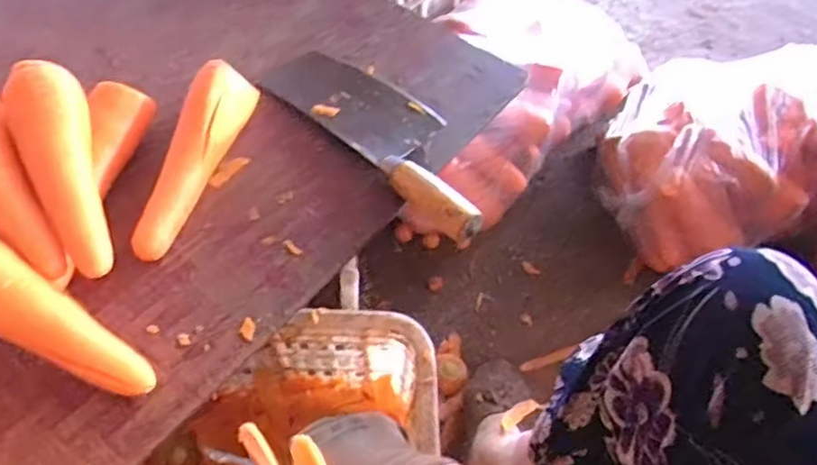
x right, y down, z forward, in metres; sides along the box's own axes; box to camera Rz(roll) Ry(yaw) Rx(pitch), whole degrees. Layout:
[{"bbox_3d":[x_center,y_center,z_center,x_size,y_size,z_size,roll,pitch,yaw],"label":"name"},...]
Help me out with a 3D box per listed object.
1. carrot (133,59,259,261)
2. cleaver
[{"bbox_3d":[-0.185,-0.065,0.534,0.043,0.049,0.178,17,56,7],"label":"carrot"},{"bbox_3d":[-0.016,-0.099,0.587,0.097,0.026,0.263,-37,66,-26],"label":"cleaver"}]

